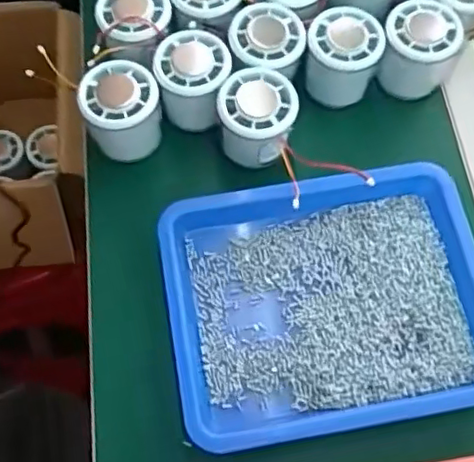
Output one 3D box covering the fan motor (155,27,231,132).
[{"bbox_3d":[-0.033,-0.114,0.472,0.053,0.052,0.059,9,68,4],"label":"fan motor"}]

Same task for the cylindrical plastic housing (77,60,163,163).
[{"bbox_3d":[-0.086,-0.087,0.468,0.055,0.070,0.054,0,68,0],"label":"cylindrical plastic housing"}]

